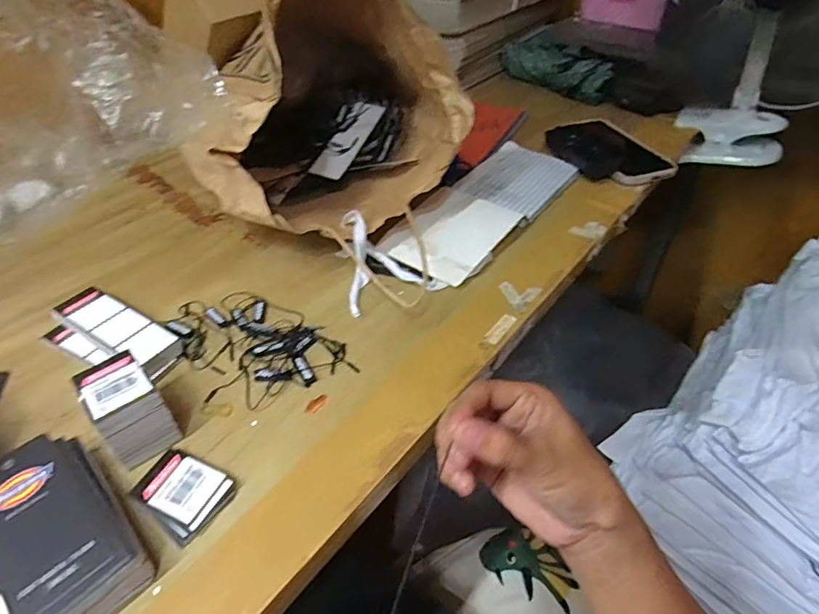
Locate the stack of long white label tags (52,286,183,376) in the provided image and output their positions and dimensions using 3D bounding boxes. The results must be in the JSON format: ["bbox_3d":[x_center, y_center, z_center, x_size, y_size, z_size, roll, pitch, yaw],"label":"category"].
[{"bbox_3d":[-0.239,0.016,0.410,0.120,0.012,0.039,24,49,23],"label":"stack of long white label tags"}]

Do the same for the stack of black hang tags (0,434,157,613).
[{"bbox_3d":[-0.204,0.126,0.291,0.120,0.029,0.059,33,54,30],"label":"stack of black hang tags"}]

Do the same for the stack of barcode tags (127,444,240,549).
[{"bbox_3d":[-0.144,0.116,0.318,0.057,0.007,0.043,24,49,23],"label":"stack of barcode tags"}]

